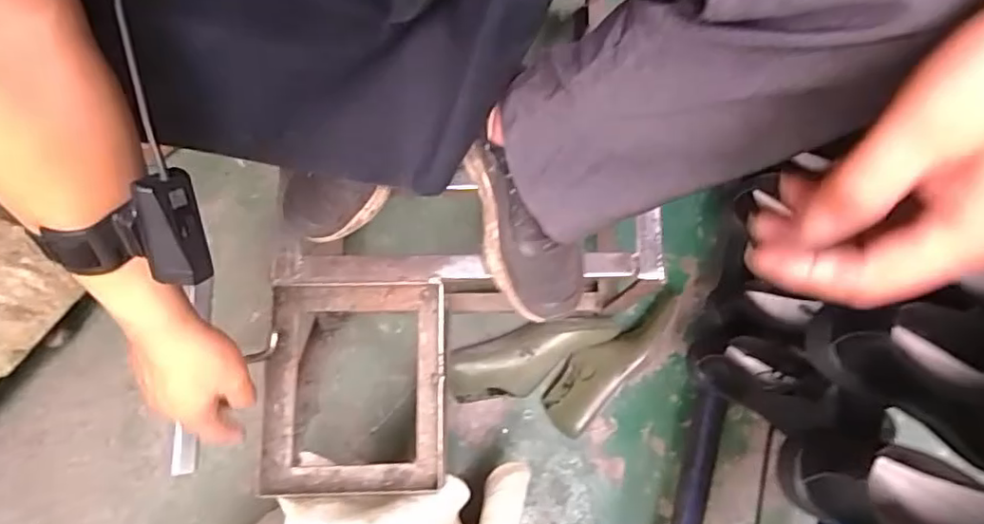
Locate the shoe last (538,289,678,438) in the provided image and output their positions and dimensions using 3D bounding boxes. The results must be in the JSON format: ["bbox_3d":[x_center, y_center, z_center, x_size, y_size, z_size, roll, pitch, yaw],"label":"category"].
[{"bbox_3d":[0.173,0.141,0.903,0.088,0.079,0.259,37,78,7],"label":"shoe last"}]

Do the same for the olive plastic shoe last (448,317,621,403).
[{"bbox_3d":[0.062,0.137,0.893,0.260,0.090,0.097,-23,78,-7],"label":"olive plastic shoe last"}]

